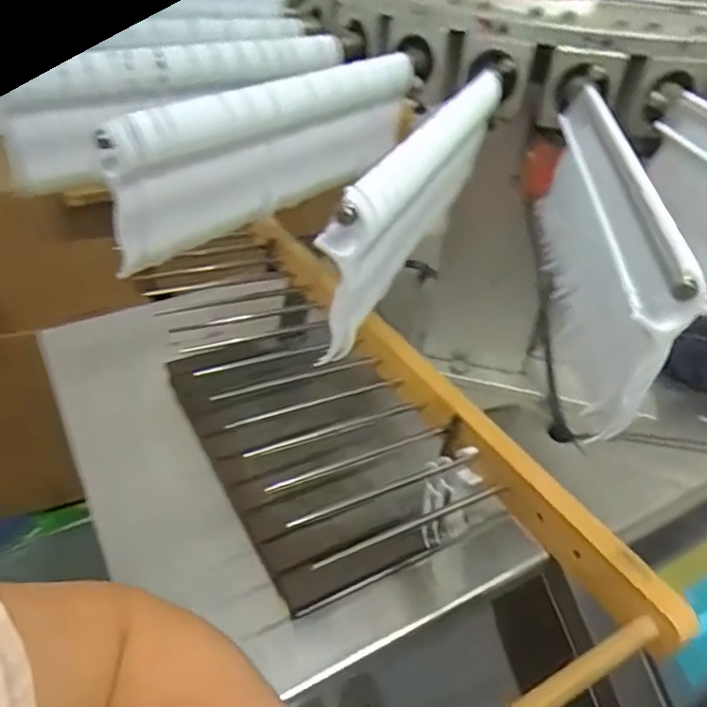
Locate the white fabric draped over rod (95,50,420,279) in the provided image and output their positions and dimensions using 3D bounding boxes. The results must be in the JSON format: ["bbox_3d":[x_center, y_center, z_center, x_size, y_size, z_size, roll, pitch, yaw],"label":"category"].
[{"bbox_3d":[-0.043,-0.114,0.345,0.032,0.077,0.214,28,43,28],"label":"white fabric draped over rod"}]

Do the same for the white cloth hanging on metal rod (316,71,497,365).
[{"bbox_3d":[0.035,-0.079,0.299,0.016,0.068,0.210,18,39,16],"label":"white cloth hanging on metal rod"}]

